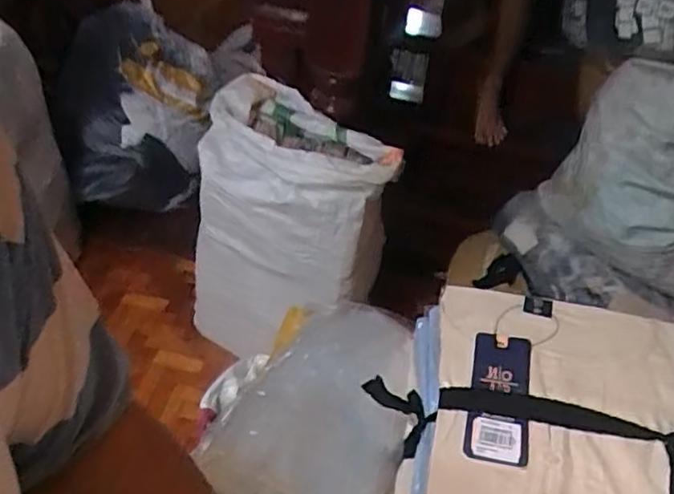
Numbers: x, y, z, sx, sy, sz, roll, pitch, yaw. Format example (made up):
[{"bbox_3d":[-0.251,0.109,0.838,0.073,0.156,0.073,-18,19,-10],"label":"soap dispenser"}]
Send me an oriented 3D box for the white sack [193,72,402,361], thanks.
[{"bbox_3d":[-0.121,-0.002,1.562,0.426,0.640,0.282,27,45,22],"label":"white sack"}]

